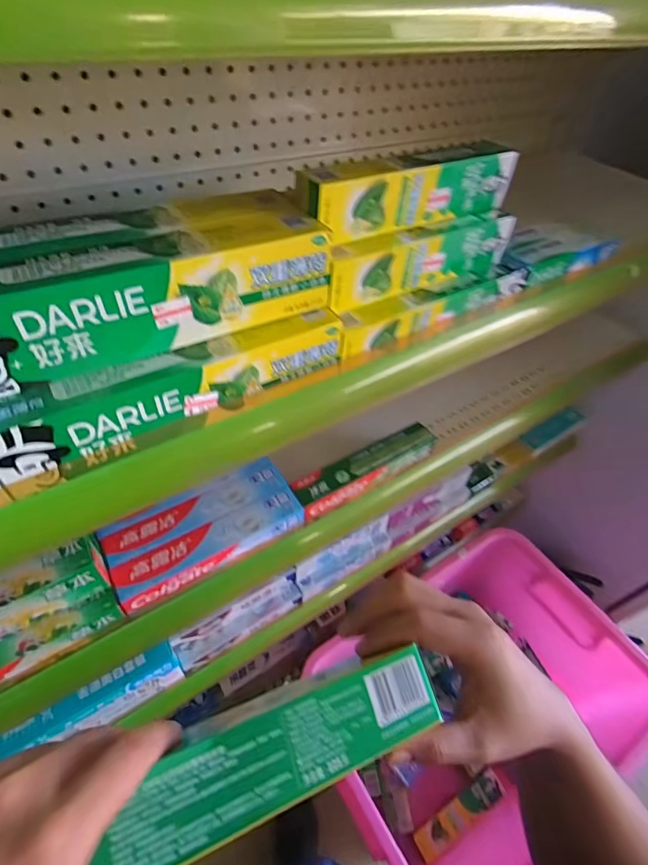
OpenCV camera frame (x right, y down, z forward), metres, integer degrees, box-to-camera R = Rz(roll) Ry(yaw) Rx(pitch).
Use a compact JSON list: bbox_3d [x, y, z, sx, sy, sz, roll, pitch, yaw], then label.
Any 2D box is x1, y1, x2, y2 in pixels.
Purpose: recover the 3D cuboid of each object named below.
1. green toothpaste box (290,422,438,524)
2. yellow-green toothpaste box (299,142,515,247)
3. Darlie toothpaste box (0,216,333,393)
[{"bbox_3d":[0.055,0.044,0.559,0.203,0.033,0.042,-24,56,-25],"label":"green toothpaste box"},{"bbox_3d":[0.071,-0.194,0.347,0.198,0.047,0.032,-23,55,-24],"label":"yellow-green toothpaste box"},{"bbox_3d":[-0.105,-0.085,0.277,0.230,0.063,0.050,-20,54,-22],"label":"Darlie toothpaste box"}]

